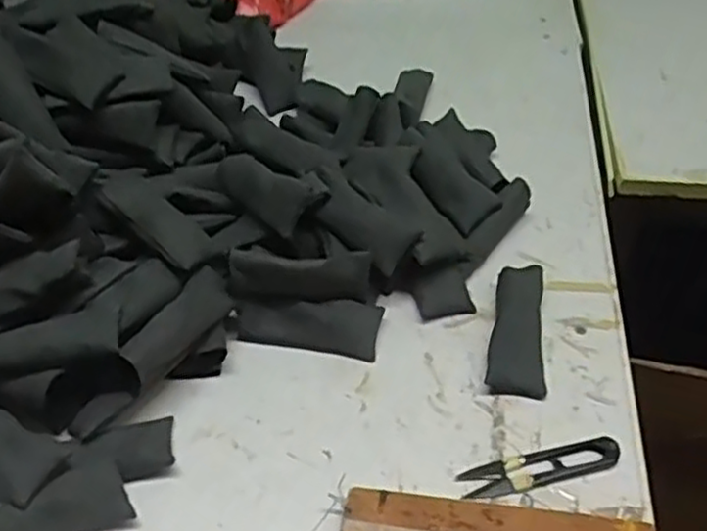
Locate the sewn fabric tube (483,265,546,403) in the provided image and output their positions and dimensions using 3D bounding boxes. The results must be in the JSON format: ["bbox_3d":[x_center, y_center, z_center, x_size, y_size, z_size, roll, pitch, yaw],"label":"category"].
[{"bbox_3d":[0.117,0.045,0.527,0.039,0.018,0.106,3,44,9],"label":"sewn fabric tube"}]

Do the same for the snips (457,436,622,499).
[{"bbox_3d":[0.117,0.126,0.456,0.100,0.005,0.024,-12,44,-7],"label":"snips"}]

